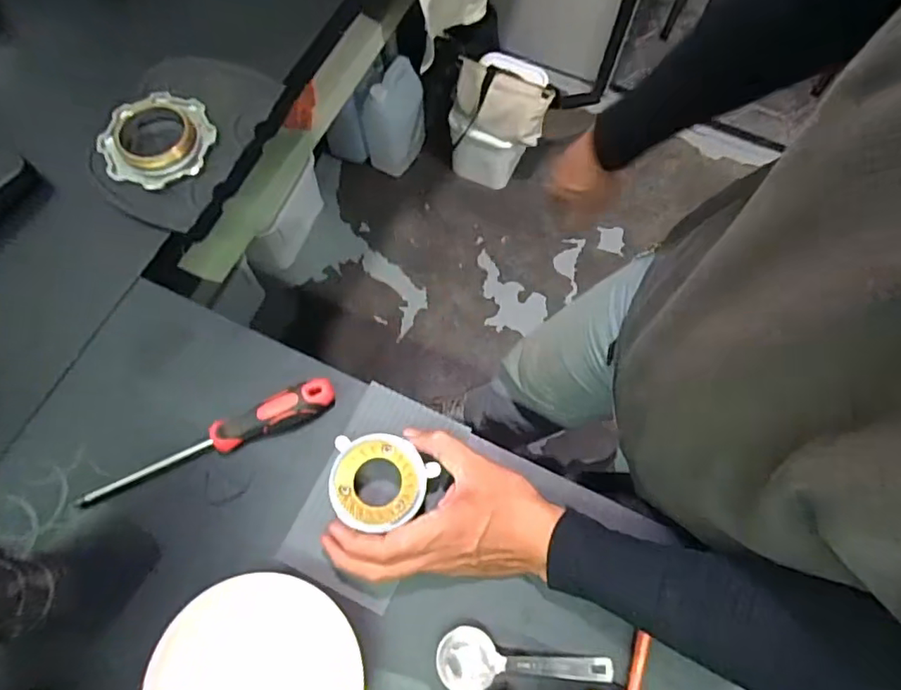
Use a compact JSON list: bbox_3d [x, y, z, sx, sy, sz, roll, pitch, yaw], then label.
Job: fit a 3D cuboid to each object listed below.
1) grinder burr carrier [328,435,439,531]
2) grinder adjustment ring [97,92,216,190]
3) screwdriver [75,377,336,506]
[{"bbox_3d":[-0.052,0.104,0.427,0.080,0.012,0.068,3,71,0],"label":"grinder burr carrier"},{"bbox_3d":[-0.300,-0.211,0.571,0.109,0.027,0.095,-27,71,-11],"label":"grinder adjustment ring"},{"bbox_3d":[-0.202,0.080,0.468,0.216,0.028,0.028,-22,70,-9],"label":"screwdriver"}]

